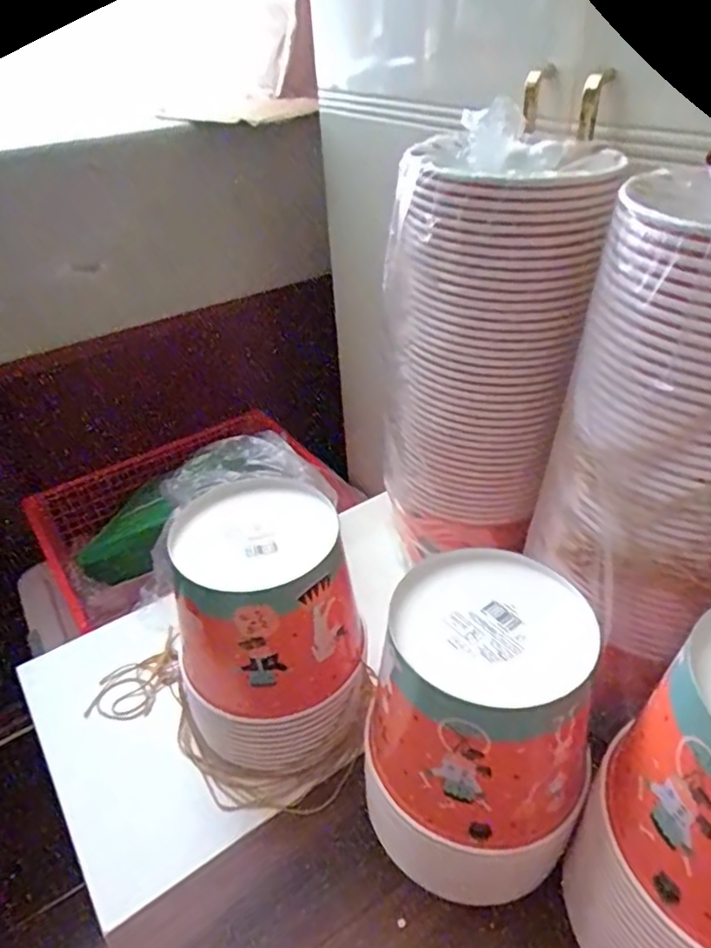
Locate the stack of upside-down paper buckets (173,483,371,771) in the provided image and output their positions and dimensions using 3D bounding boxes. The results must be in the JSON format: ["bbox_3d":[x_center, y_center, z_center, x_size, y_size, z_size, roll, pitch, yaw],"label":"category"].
[{"bbox_3d":[-0.069,0.132,0.519,0.141,0.203,0.159,-8,38,-5],"label":"stack of upside-down paper buckets"}]

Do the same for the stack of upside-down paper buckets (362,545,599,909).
[{"bbox_3d":[0.080,0.187,0.439,0.146,0.208,0.160,4,38,11],"label":"stack of upside-down paper buckets"}]

